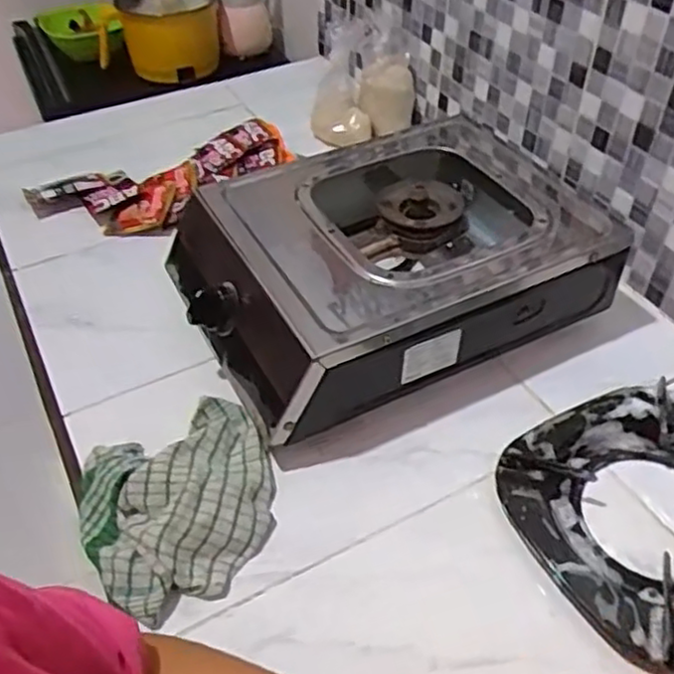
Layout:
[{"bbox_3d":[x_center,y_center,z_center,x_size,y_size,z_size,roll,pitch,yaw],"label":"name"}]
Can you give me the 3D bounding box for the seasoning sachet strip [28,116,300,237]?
[{"bbox_3d":[-0.219,-0.194,0.923,0.341,0.034,0.161,-19,51,-11],"label":"seasoning sachet strip"}]

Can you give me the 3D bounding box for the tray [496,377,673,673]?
[{"bbox_3d":[0.252,0.139,0.560,0.212,0.033,0.214,-22,48,-21],"label":"tray"}]

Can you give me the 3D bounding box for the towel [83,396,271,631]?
[{"bbox_3d":[-0.126,0.126,0.574,0.156,0.041,0.165,-20,47,-19],"label":"towel"}]

